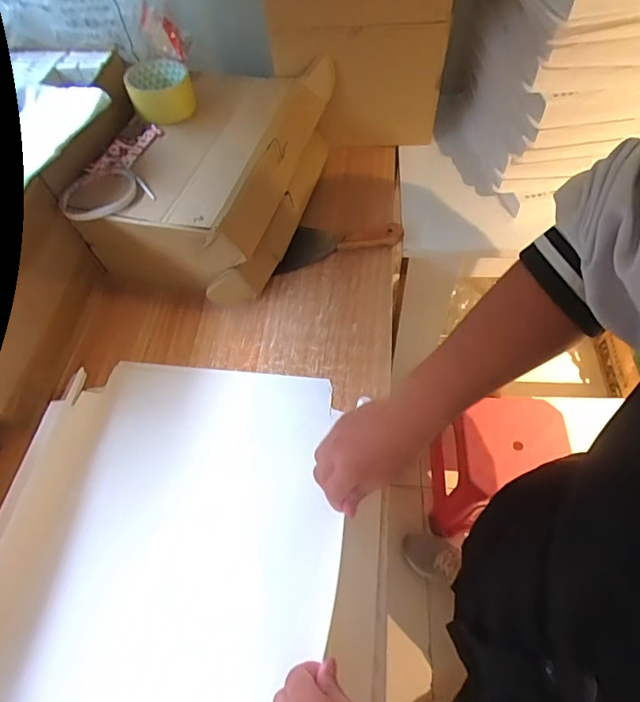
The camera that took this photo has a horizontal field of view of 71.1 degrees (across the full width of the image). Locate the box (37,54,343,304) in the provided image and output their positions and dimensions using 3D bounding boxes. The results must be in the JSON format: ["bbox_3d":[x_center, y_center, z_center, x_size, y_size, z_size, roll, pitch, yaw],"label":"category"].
[{"bbox_3d":[-0.150,-0.250,0.624,0.265,0.162,0.344,10,61,10],"label":"box"}]

